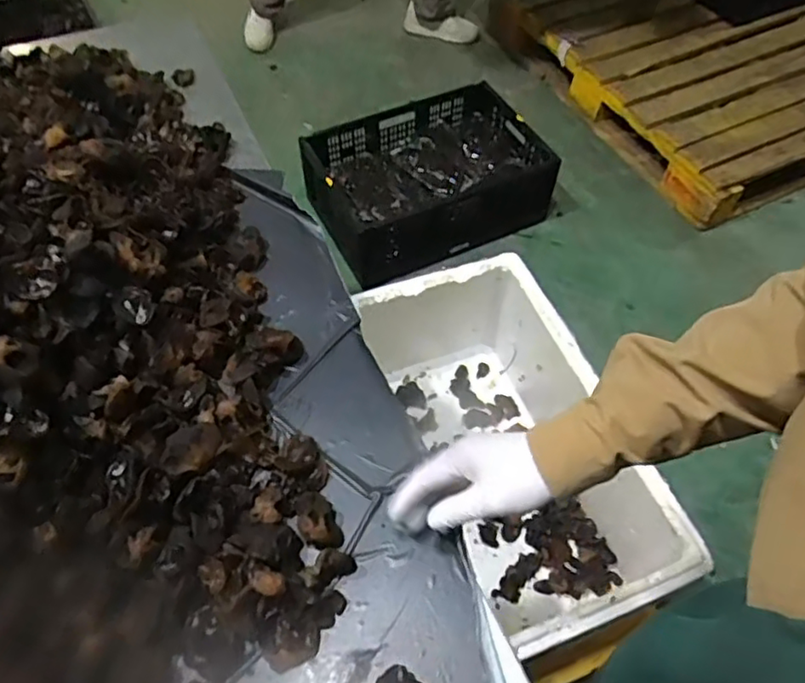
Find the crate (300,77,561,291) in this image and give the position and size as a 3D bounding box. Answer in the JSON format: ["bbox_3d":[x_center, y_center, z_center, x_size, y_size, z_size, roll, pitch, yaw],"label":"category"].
[{"bbox_3d":[0.070,-0.455,1.813,0.648,0.213,0.448,-22,60,-14],"label":"crate"}]

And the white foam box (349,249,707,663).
[{"bbox_3d":[0.161,0.165,0.999,0.263,0.261,0.563,-20,60,-13],"label":"white foam box"}]

